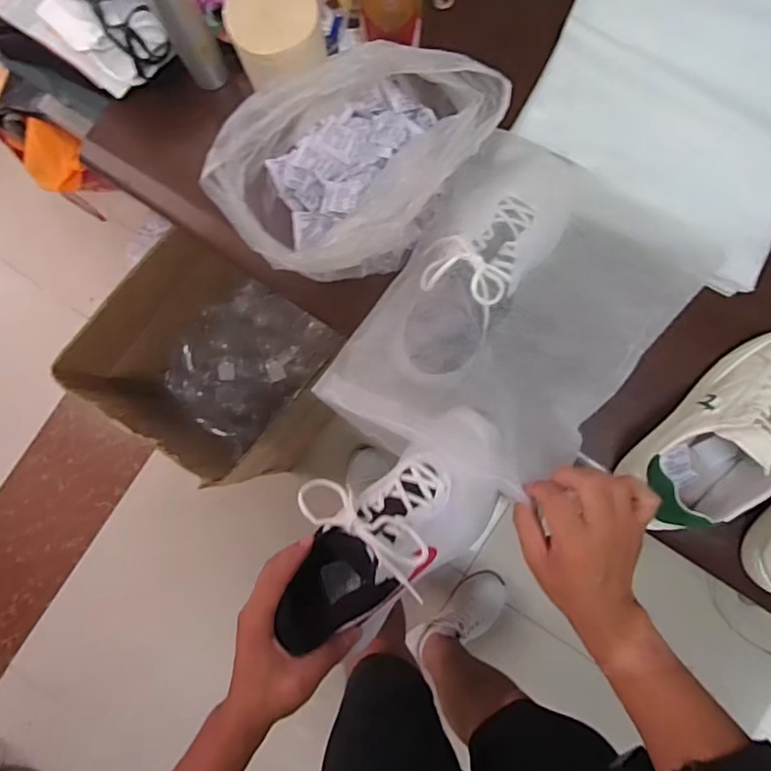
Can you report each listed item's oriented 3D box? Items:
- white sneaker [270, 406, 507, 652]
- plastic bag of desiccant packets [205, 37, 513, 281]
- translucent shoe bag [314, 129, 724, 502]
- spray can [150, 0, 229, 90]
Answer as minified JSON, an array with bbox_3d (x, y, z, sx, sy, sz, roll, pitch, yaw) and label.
[{"bbox_3d":[0.009,0.126,0.495,0.248,0.103,0.115,-43,85,-5],"label":"white sneaker"},{"bbox_3d":[-0.033,-0.226,0.565,0.263,0.145,0.185,-42,85,-2],"label":"plastic bag of desiccant packets"},{"bbox_3d":[0.137,-0.076,0.557,0.255,0.117,0.351,32,87,4],"label":"translucent shoe bag"},{"bbox_3d":[-0.211,-0.378,0.571,0.043,0.195,0.035,-27,85,-1],"label":"spray can"}]

